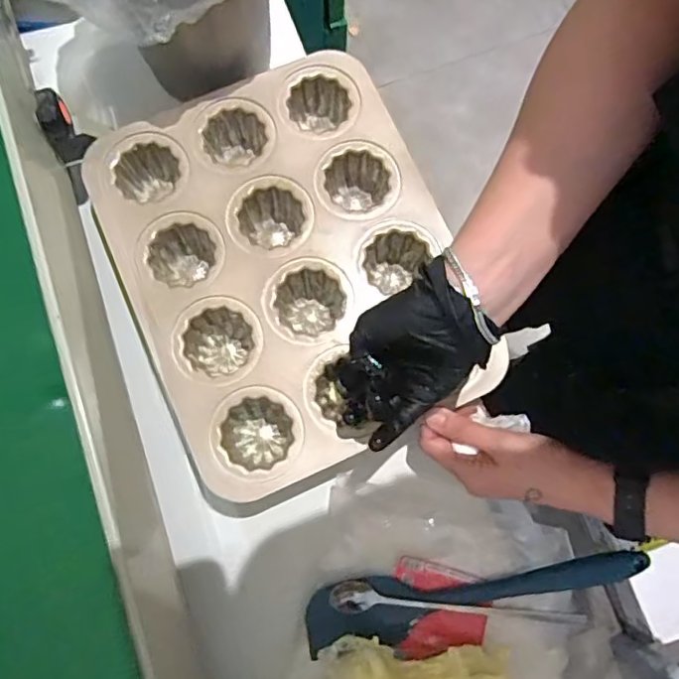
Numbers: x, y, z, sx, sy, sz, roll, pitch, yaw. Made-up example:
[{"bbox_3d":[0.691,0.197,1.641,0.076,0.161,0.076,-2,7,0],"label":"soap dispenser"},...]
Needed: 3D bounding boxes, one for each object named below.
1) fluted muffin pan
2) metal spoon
[{"bbox_3d":[-0.042,-0.060,0.482,0.250,0.058,0.312,-23,80,-5],"label":"fluted muffin pan"},{"bbox_3d":[0.094,0.205,0.450,0.201,0.027,0.021,4,78,0],"label":"metal spoon"}]

